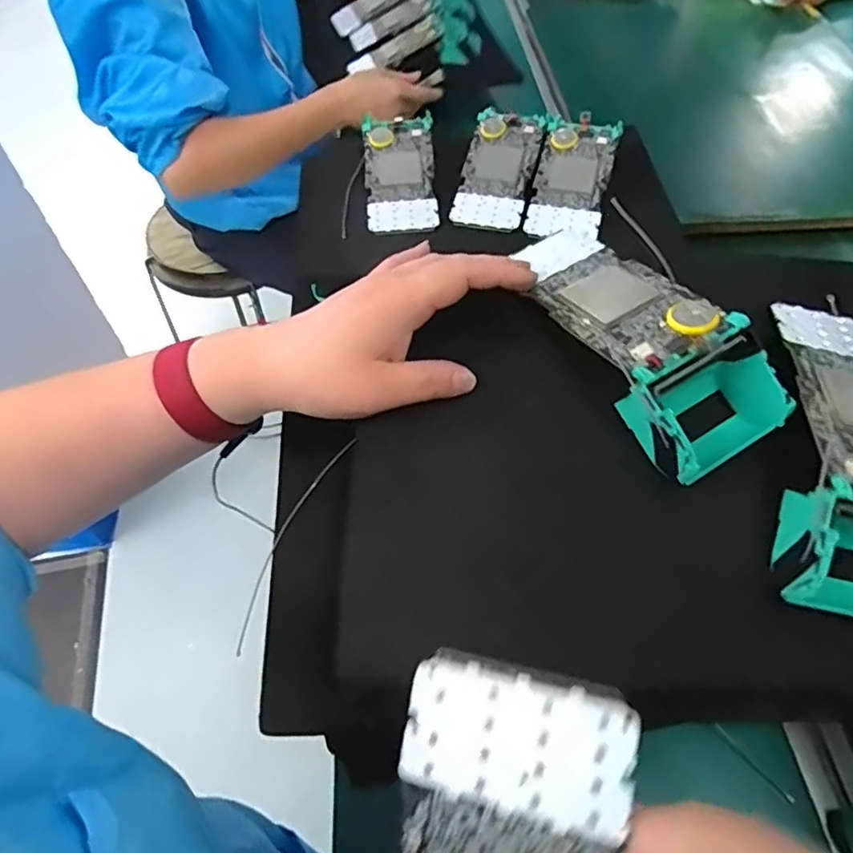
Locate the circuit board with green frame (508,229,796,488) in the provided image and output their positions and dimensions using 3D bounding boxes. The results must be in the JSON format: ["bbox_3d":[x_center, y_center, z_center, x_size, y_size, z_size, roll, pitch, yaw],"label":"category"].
[{"bbox_3d":[0.113,-0.059,0.327,0.075,0.048,0.178,-24,60,-16],"label":"circuit board with green frame"}]

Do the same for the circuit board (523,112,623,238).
[{"bbox_3d":[0.138,-0.236,0.554,0.068,0.006,0.137,12,73,12],"label":"circuit board"}]

